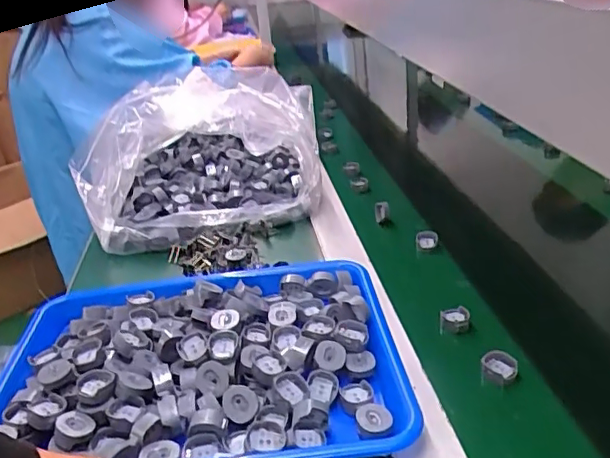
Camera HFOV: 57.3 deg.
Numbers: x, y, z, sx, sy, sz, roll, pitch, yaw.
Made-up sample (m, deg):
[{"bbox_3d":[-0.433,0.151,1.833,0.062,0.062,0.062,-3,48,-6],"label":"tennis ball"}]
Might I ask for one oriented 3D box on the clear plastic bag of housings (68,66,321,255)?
[{"bbox_3d":[-0.153,-0.122,0.794,0.294,0.138,0.329,-10,27,-8],"label":"clear plastic bag of housings"}]

